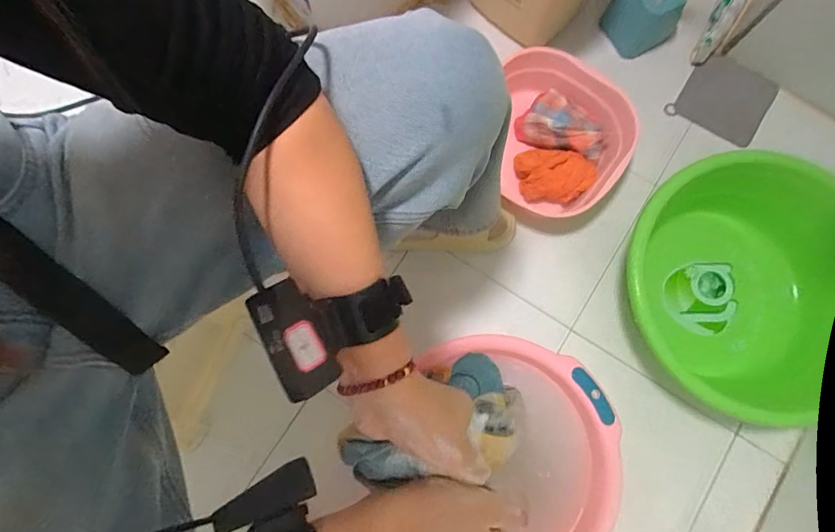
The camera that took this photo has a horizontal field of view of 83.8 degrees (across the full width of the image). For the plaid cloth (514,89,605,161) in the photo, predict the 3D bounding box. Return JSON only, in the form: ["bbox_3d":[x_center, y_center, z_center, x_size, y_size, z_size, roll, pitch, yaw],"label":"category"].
[{"bbox_3d":[0.250,-0.237,0.792,0.151,0.079,0.074,23,79,3],"label":"plaid cloth"}]

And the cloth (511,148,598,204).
[{"bbox_3d":[0.229,-0.150,0.803,0.134,0.064,0.091,21,79,3],"label":"cloth"}]

